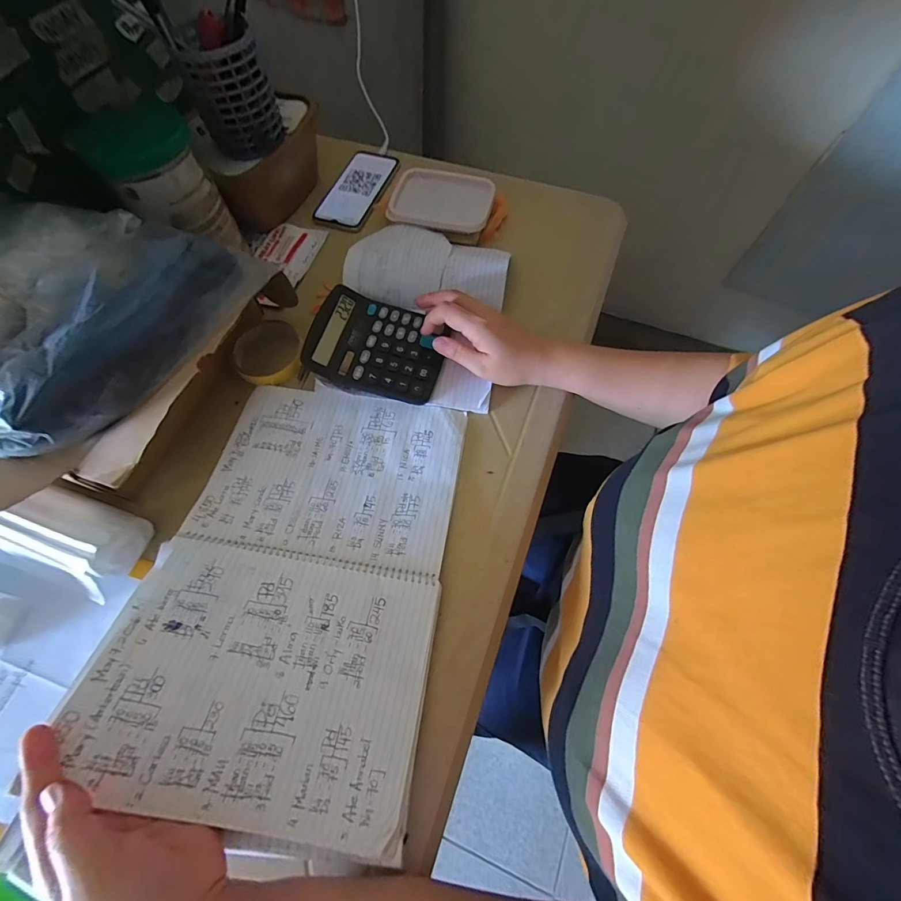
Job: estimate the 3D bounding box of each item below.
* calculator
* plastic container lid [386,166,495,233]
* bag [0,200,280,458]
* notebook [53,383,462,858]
[{"bbox_3d":[-0.080,-0.123,0.458,0.140,0.035,0.116,13,66,7],"label":"calculator"},{"bbox_3d":[-0.009,-0.332,0.534,0.127,0.016,0.102,13,66,2],"label":"plastic container lid"},{"bbox_3d":[-0.345,-0.127,0.359,0.317,0.087,0.204,-42,71,-17],"label":"bag"},{"bbox_3d":[-0.131,0.095,0.358,0.242,0.053,0.370,7,65,4],"label":"notebook"}]

